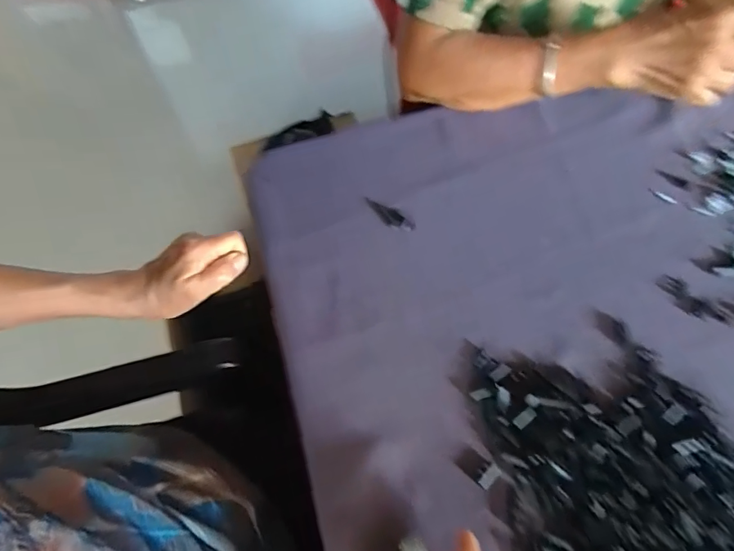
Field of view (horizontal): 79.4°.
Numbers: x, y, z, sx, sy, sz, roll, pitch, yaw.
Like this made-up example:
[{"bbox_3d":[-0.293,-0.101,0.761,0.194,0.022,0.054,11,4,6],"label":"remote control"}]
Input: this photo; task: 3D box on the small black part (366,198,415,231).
[{"bbox_3d":[0.022,-0.061,0.445,0.059,0.006,0.020,40,70,24],"label":"small black part"}]

